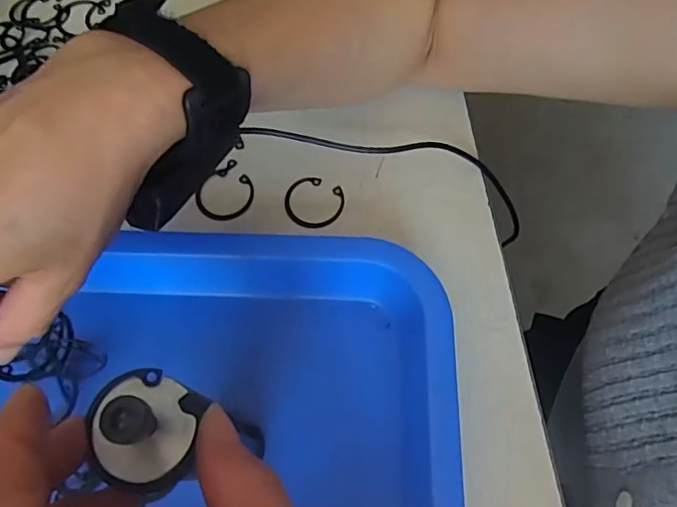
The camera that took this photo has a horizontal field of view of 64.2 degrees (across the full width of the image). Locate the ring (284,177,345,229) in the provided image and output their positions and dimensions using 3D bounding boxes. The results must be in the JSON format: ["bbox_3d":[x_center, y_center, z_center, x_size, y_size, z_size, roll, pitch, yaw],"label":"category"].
[{"bbox_3d":[-0.016,-0.031,0.333,0.037,0.004,0.034,-1,68,3],"label":"ring"}]

